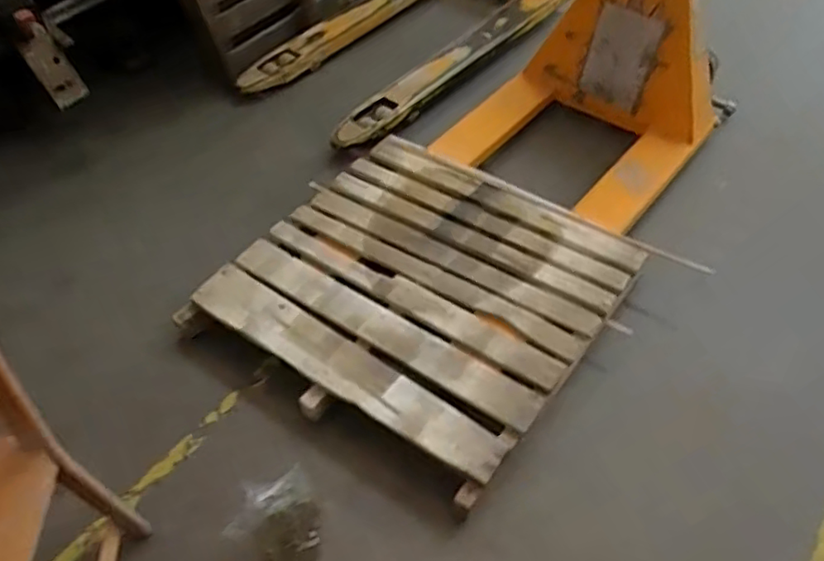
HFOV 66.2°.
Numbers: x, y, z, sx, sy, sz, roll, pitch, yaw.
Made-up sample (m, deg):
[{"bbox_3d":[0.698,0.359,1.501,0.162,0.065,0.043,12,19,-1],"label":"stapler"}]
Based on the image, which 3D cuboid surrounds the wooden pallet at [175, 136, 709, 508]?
[{"bbox_3d":[0.022,-0.003,1.717,0.940,0.111,0.879,34,60,23],"label":"wooden pallet"}]

